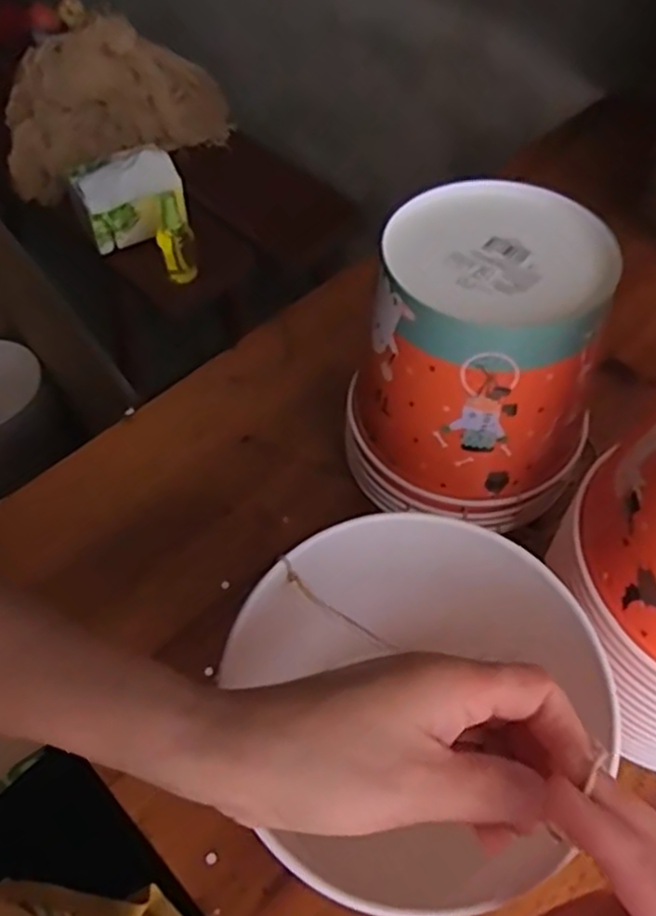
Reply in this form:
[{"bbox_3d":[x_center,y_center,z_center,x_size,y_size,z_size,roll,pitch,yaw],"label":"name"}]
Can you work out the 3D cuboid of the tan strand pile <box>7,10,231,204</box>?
[{"bbox_3d":[-0.322,-0.532,1.082,0.350,0.164,0.124,-24,58,-17],"label":"tan strand pile"}]

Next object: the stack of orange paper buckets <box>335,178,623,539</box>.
[{"bbox_3d":[0.093,-0.061,0.448,0.143,0.147,0.131,12,55,7],"label":"stack of orange paper buckets"}]

